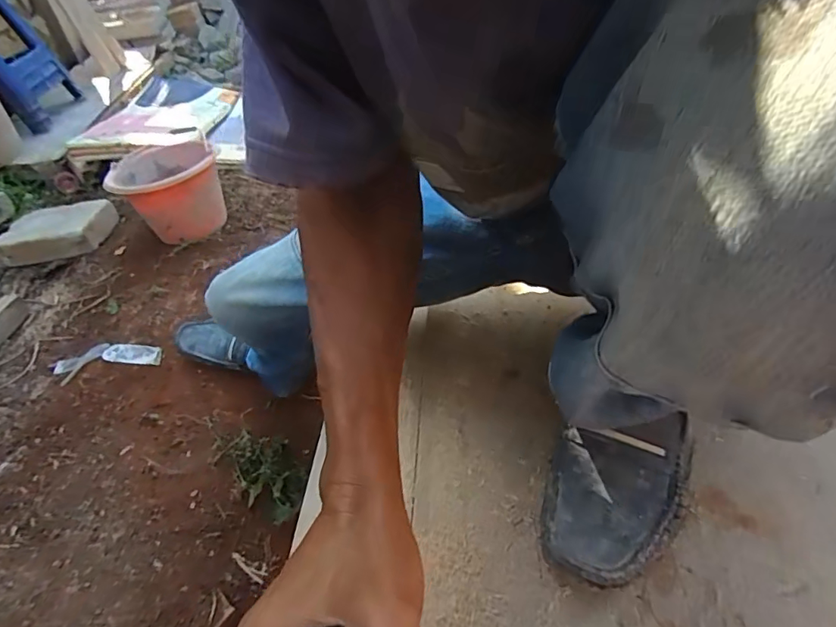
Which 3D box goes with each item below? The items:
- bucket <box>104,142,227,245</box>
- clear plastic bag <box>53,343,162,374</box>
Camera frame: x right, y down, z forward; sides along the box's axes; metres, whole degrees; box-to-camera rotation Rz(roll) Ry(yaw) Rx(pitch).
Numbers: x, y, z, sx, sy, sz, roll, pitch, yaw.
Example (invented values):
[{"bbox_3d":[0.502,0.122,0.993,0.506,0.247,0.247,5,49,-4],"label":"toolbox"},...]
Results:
[{"bbox_3d":[-0.663,-0.339,1.349,0.256,0.204,0.278,-6,42,5],"label":"bucket"},{"bbox_3d":[-0.607,0.084,0.990,0.204,0.026,0.051,-9,42,2],"label":"clear plastic bag"}]

